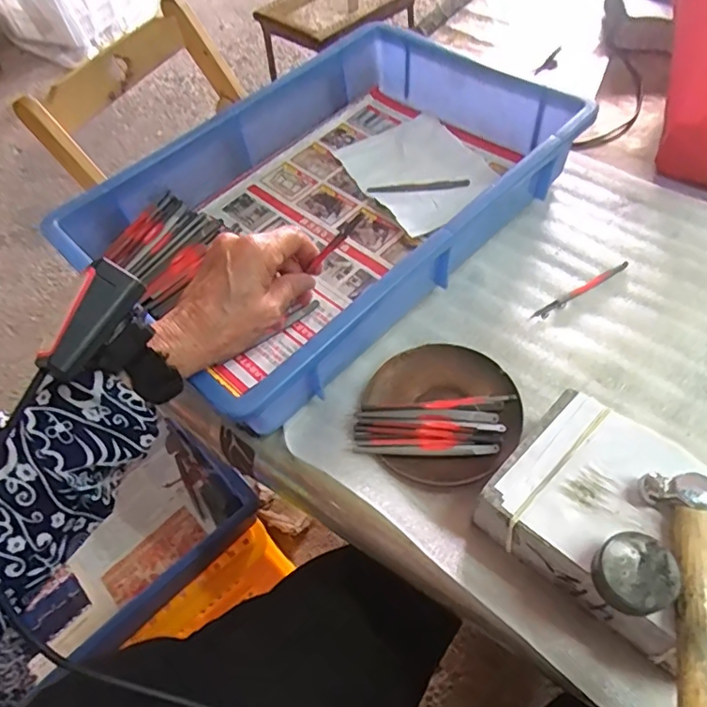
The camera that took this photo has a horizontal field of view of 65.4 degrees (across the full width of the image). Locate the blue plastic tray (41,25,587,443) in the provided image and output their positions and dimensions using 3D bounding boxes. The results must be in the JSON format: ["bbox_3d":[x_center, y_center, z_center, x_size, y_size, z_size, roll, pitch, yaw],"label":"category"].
[{"bbox_3d":[-0.021,-0.146,0.515,0.280,0.079,0.424,38,66,26],"label":"blue plastic tray"}]

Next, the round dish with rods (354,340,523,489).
[{"bbox_3d":[0.065,0.041,0.411,0.112,0.016,0.113,-2,55,3],"label":"round dish with rods"}]

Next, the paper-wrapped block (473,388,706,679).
[{"bbox_3d":[0.159,0.106,0.329,0.146,0.057,0.108,36,65,25],"label":"paper-wrapped block"}]

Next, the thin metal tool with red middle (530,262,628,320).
[{"bbox_3d":[0.195,-0.054,0.474,0.108,0.004,0.009,-29,58,-15],"label":"thin metal tool with red middle"}]

